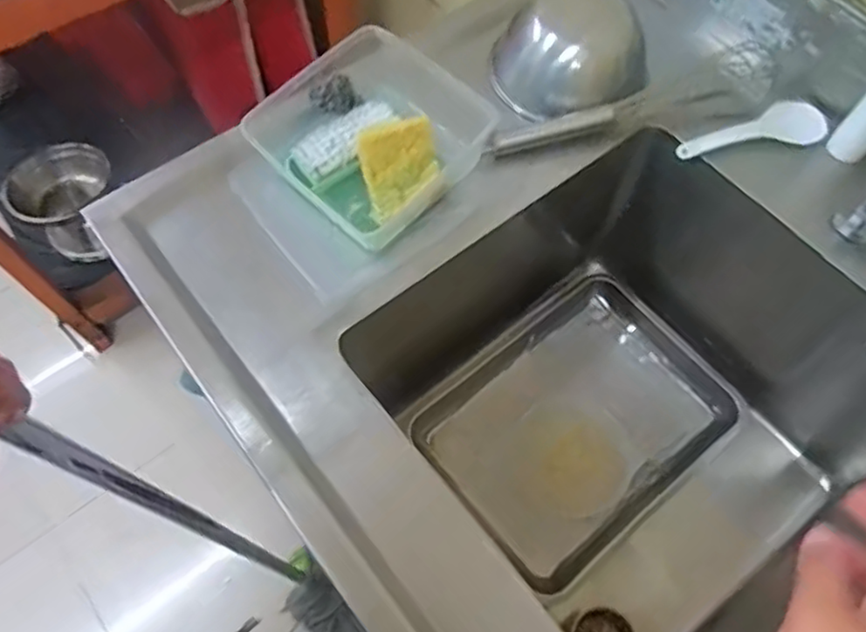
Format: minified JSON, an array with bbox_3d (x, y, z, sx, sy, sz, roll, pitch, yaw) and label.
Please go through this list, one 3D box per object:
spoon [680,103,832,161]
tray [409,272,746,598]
[{"bbox_3d":[0.362,-0.210,0.740,0.175,0.016,0.052,-11,64,-6],"label":"spoon"},{"bbox_3d":[0.191,0.143,0.887,0.390,0.046,0.287,-37,69,-17],"label":"tray"}]

